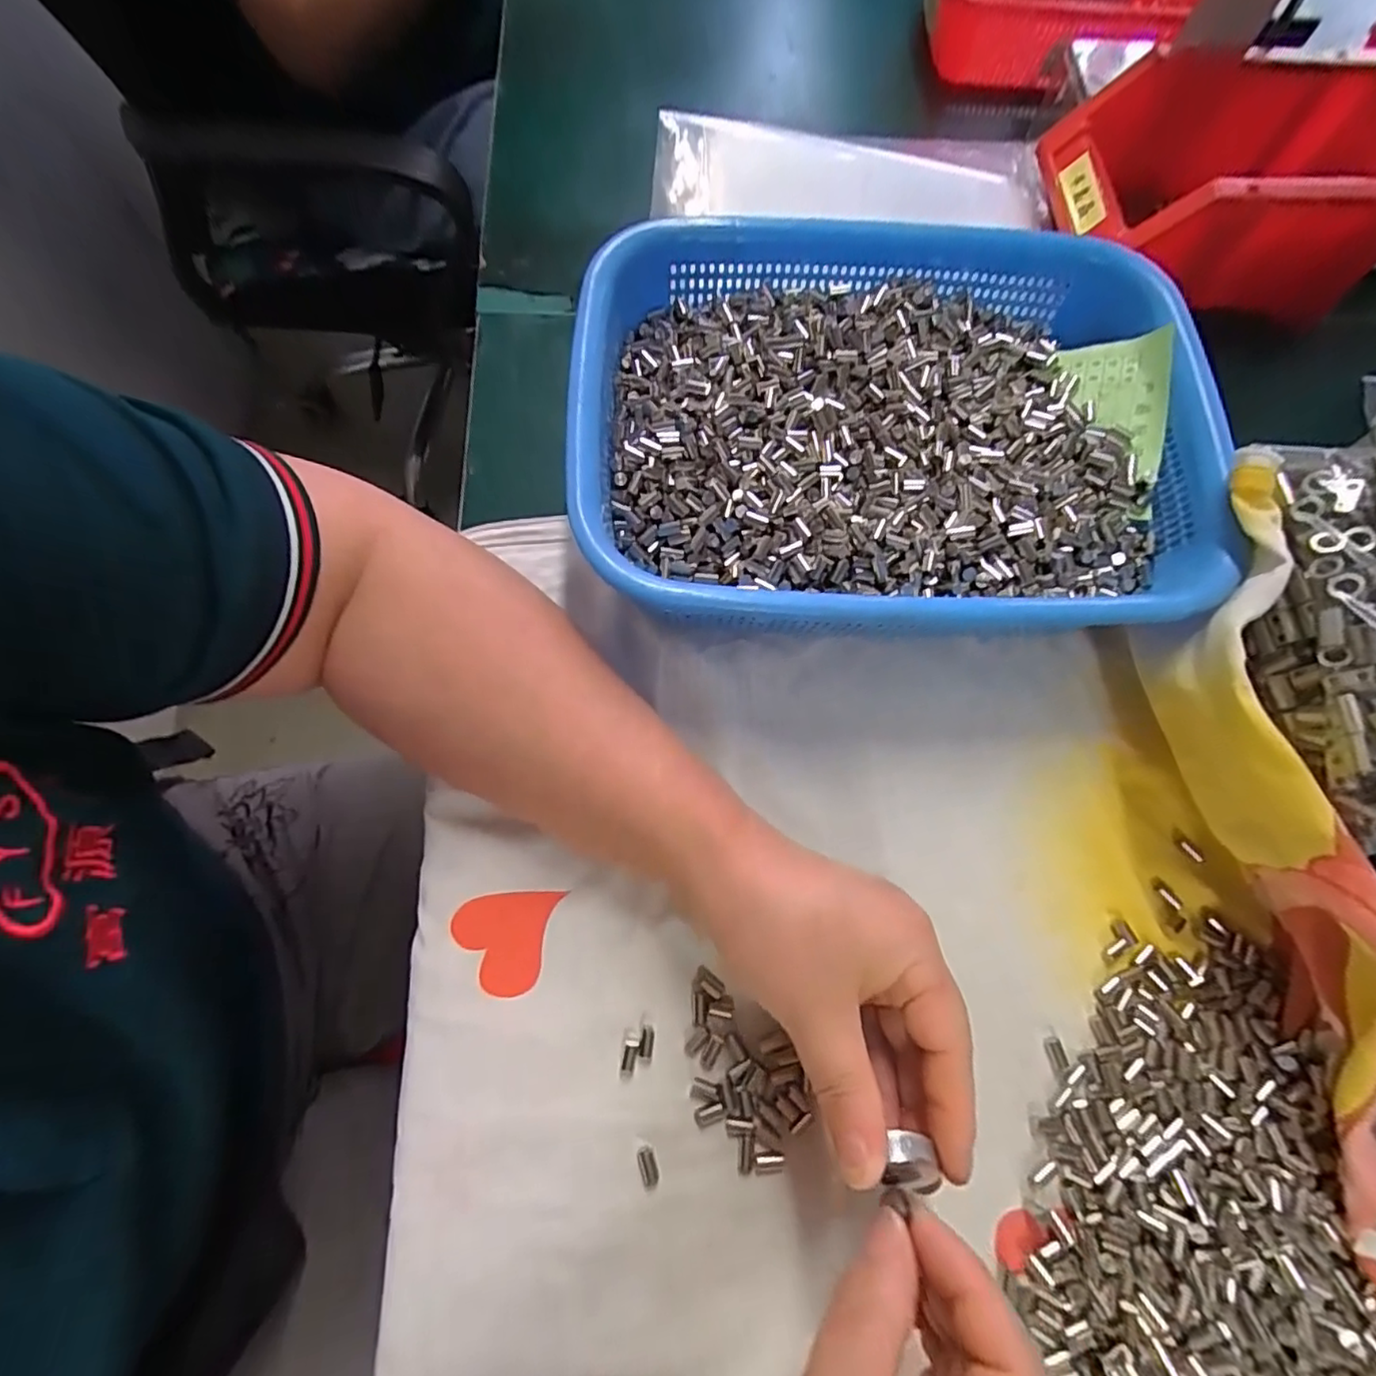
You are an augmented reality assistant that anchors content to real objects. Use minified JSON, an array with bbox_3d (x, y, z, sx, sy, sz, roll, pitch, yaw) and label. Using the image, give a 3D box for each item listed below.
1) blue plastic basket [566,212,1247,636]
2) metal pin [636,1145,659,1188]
[{"bbox_3d":[0.092,-0.120,0.305,0.281,0.071,0.215,-2,72,-2],"label":"blue plastic basket"},{"bbox_3d":[-0.016,0.187,0.245,0.007,0.004,0.014,-17,73,-5],"label":"metal pin"}]

